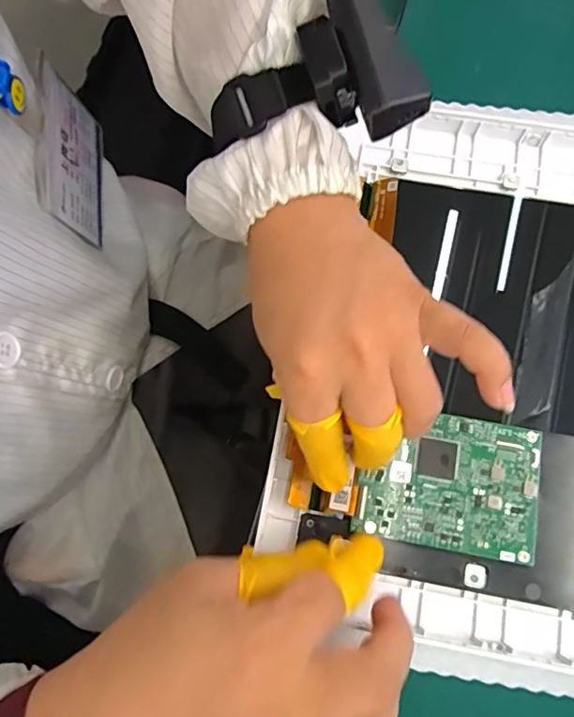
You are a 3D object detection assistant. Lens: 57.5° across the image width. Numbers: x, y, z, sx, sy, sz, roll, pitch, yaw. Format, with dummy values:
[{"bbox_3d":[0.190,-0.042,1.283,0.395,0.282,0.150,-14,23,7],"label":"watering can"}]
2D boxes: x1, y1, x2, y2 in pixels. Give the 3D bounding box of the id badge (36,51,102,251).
[{"bbox_3d":[-0.138,-0.128,0.336,0.005,0.078,0.098,-6,77,8],"label":"id badge"}]

